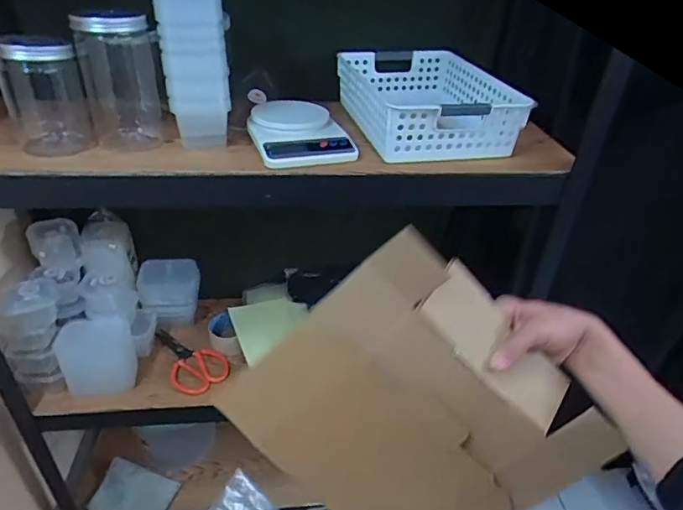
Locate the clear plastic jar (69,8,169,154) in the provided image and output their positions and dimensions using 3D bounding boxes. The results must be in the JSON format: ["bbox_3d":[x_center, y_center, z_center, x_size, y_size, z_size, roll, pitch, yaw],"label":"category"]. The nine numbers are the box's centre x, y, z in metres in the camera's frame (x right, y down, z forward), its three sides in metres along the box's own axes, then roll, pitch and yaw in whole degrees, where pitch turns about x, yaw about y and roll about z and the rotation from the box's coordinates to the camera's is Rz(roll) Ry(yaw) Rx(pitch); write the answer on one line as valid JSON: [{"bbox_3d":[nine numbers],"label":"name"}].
[{"bbox_3d":[-0.300,-0.239,0.668,0.099,0.172,0.088,-12,38,-22],"label":"clear plastic jar"}]

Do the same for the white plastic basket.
[{"bbox_3d":[0.129,-0.247,0.774,0.214,0.084,0.306,-7,36,-15],"label":"white plastic basket"}]

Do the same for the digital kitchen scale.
[{"bbox_3d":[-0.060,-0.180,0.701,0.131,0.035,0.172,-9,37,-18],"label":"digital kitchen scale"}]

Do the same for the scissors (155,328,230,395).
[{"bbox_3d":[-0.308,0.205,0.952,0.180,0.017,0.109,22,39,25],"label":"scissors"}]

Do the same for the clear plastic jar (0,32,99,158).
[{"bbox_3d":[-0.390,-0.209,0.644,0.091,0.146,0.089,-16,39,-26],"label":"clear plastic jar"}]

